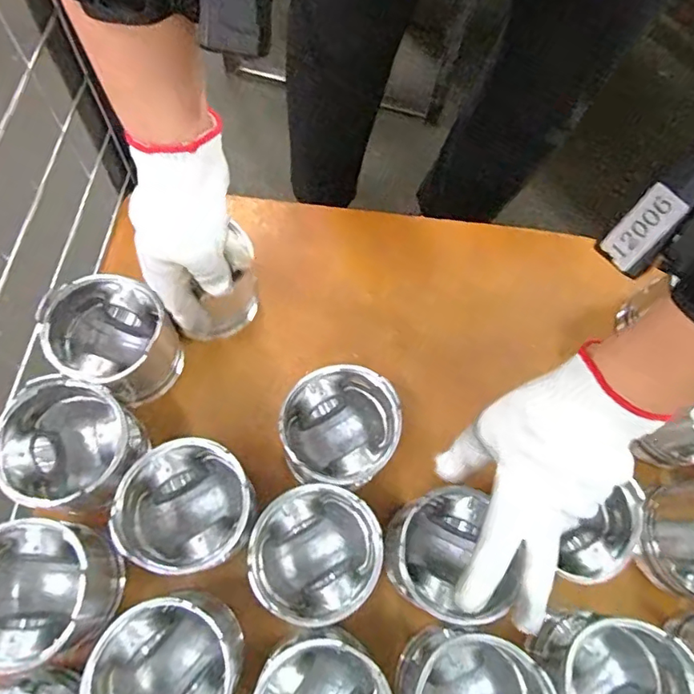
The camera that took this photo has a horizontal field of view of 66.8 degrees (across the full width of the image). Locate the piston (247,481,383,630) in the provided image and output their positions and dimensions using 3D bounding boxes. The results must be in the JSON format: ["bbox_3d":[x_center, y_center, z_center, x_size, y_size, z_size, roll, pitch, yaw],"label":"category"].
[{"bbox_3d":[-0.022,0.151,0.384,0.084,0.076,0.089,2,69,-5],"label":"piston"}]

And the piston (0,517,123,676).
[{"bbox_3d":[-0.212,0.166,0.354,0.088,0.074,0.087,-9,70,-9],"label":"piston"}]

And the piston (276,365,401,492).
[{"bbox_3d":[-0.004,0.071,0.423,0.092,0.077,0.089,2,69,-5],"label":"piston"}]

